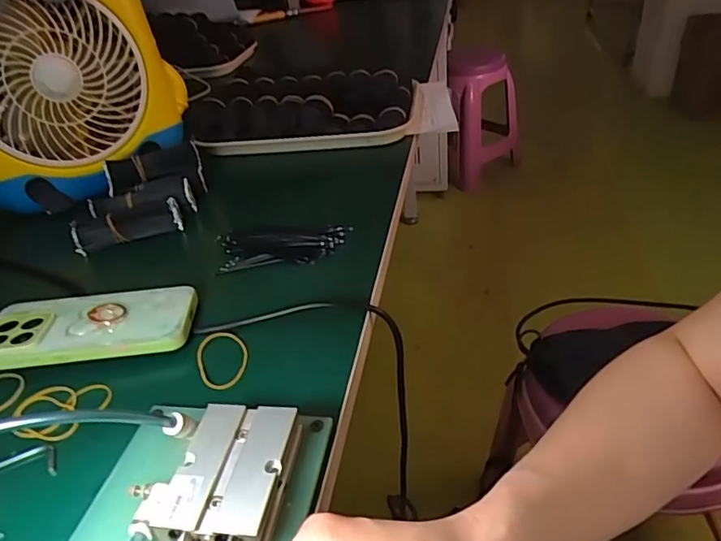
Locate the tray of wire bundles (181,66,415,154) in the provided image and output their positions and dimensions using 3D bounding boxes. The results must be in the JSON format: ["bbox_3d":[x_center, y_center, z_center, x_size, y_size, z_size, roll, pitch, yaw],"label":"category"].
[{"bbox_3d":[-0.073,-0.220,0.722,0.285,0.060,0.143,0,36,8],"label":"tray of wire bundles"}]

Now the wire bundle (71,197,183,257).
[{"bbox_3d":[-0.236,-0.048,0.542,0.101,0.028,0.032,-15,37,-12],"label":"wire bundle"}]

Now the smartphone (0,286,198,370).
[{"bbox_3d":[-0.207,0.039,0.410,0.151,0.015,0.076,-8,36,-2],"label":"smartphone"}]

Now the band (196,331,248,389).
[{"bbox_3d":[-0.100,0.064,0.386,0.036,0.006,0.047,-3,49,3],"label":"band"}]

